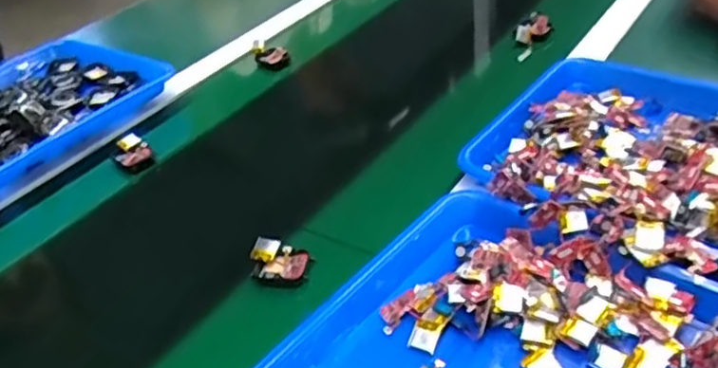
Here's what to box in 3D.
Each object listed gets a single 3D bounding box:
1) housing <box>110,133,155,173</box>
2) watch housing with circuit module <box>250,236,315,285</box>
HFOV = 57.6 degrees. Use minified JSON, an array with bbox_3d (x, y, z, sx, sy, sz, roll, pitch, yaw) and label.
[{"bbox_3d":[-0.251,-0.033,0.722,0.036,0.023,0.048,-29,43,-28],"label":"housing"},{"bbox_3d":[-0.067,0.066,0.550,0.052,0.015,0.041,8,39,17],"label":"watch housing with circuit module"}]

